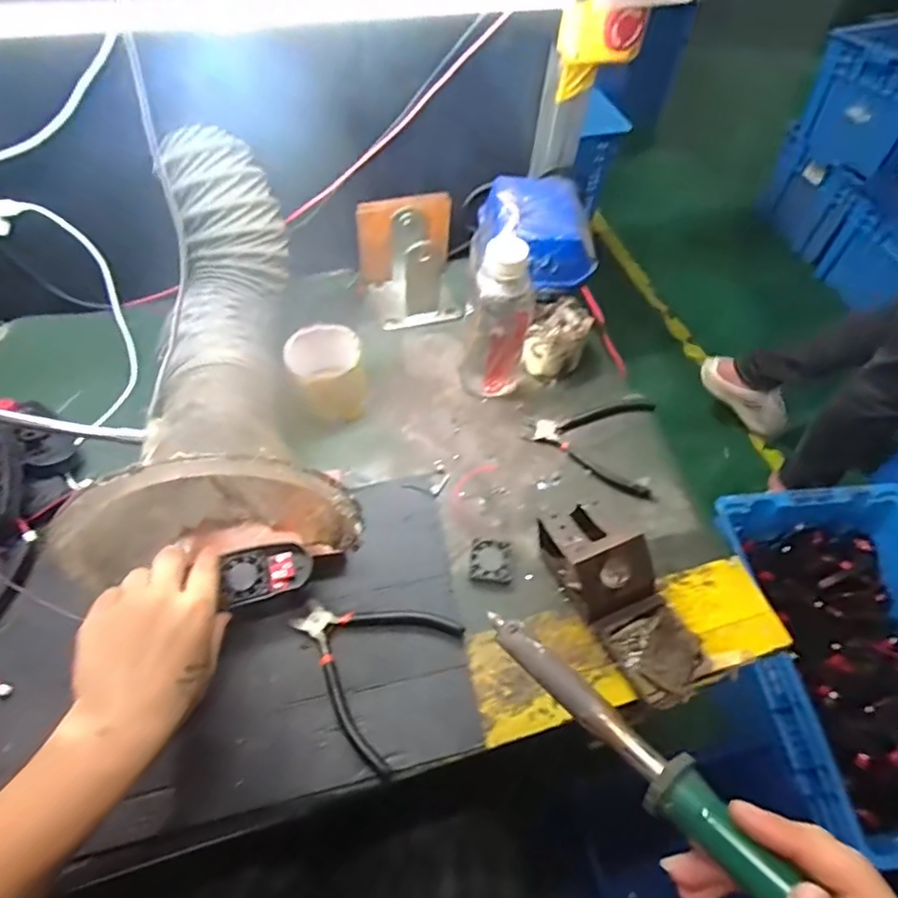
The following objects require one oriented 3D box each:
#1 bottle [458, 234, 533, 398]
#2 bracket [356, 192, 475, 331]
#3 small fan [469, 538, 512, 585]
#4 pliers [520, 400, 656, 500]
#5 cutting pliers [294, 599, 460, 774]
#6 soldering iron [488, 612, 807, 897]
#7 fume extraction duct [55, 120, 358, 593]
[{"bbox_3d":[0.051,-0.125,0.611,0.069,0.177,0.061,6,55,2],"label":"bottle"},{"bbox_3d":[-0.052,-0.229,0.712,0.113,0.125,0.097,-8,56,-8],"label":"bracket"},{"bbox_3d":[0.040,0.108,0.549,0.038,0.008,0.042,5,55,1],"label":"small fan"},{"bbox_3d":[0.176,-0.019,0.637,0.144,0.019,0.111,30,59,17],"label":"pliers"},{"bbox_3d":[-0.074,0.178,0.492,0.133,0.011,0.131,26,58,15],"label":"cutting pliers"},{"bbox_3d":[0.111,0.170,0.277,0.026,0.027,0.272,-31,41,-22],"label":"soldering iron"},{"bbox_3d":[-0.223,-0.092,0.552,0.204,0.204,0.411,-10,56,-9],"label":"fume extraction duct"}]

